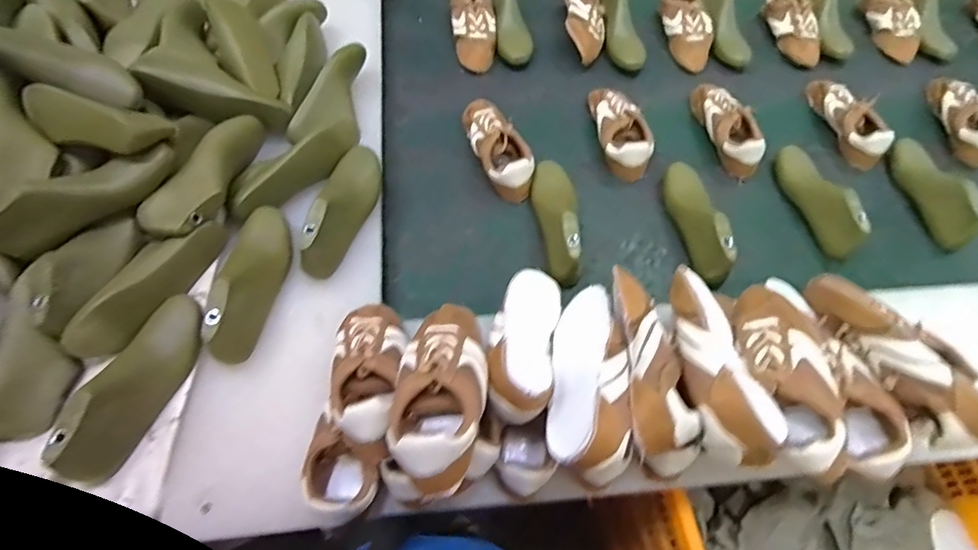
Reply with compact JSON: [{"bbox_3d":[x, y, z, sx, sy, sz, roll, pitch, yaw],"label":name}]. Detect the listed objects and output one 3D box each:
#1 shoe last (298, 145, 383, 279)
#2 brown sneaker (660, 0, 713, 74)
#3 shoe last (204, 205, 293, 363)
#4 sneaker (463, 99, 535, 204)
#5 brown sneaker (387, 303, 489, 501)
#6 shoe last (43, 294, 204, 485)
[{"bbox_3d":[-0.210,-0.106,0.711,0.073,0.075,0.221,8,62,1],"label":"shoe last"},{"bbox_3d":[0.427,-0.542,1.073,0.097,0.070,0.226,5,62,-1],"label":"brown sneaker"},{"bbox_3d":[-0.312,0.006,0.642,0.083,0.069,0.230,0,62,-3],"label":"shoe last"},{"bbox_3d":[0.015,-0.228,0.868,0.086,0.068,0.215,-13,63,-10],"label":"sneaker"},{"bbox_3d":[-0.047,0.111,0.515,0.088,0.062,0.203,5,44,-1],"label":"brown sneaker"},{"bbox_3d":[-0.407,0.124,0.578,0.070,0.077,0.229,13,62,4],"label":"shoe last"}]

